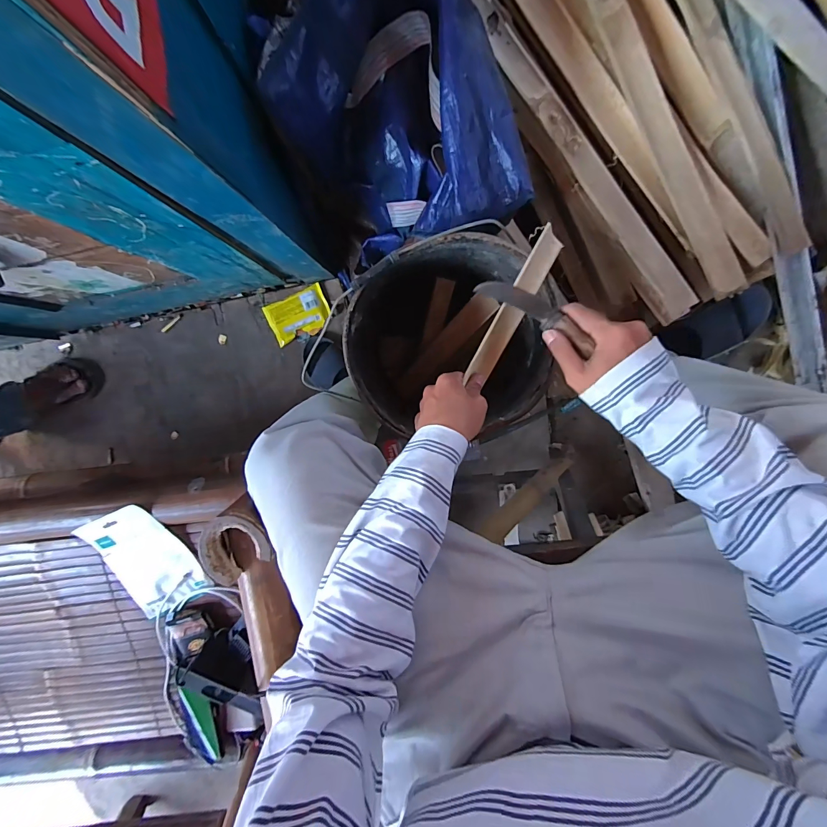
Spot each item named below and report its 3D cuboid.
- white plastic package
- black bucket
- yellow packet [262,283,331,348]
[{"bbox_3d":[-0.435,0.238,0.601,0.137,0.018,0.189,-25,108,10],"label":"white plastic package"},{"bbox_3d":[0.055,-0.125,0.635,0.284,0.350,0.256,0,97,3],"label":"black bucket"},{"bbox_3d":[-0.266,-0.227,0.858,0.142,0.012,0.099,-22,95,6],"label":"yellow packet"}]

